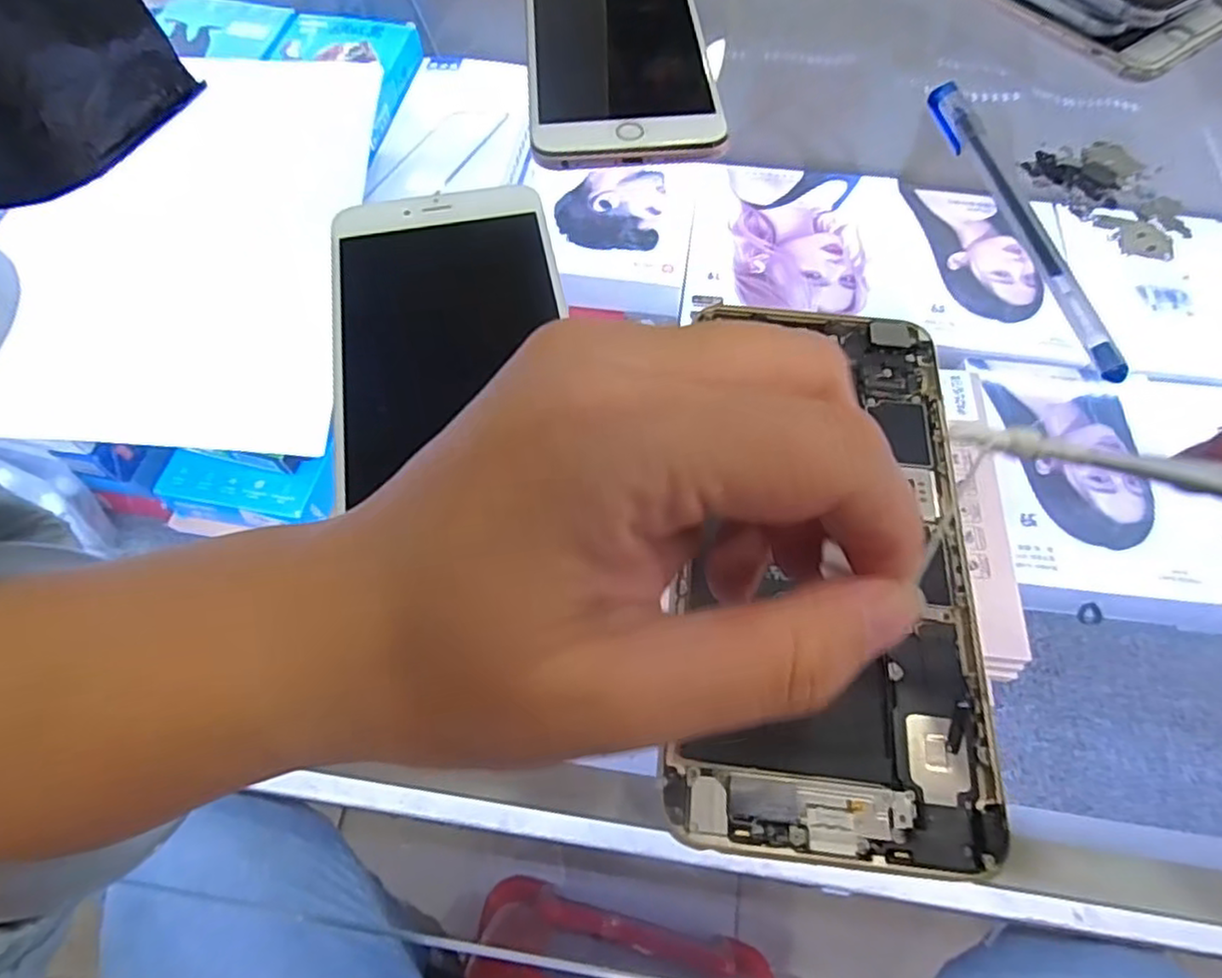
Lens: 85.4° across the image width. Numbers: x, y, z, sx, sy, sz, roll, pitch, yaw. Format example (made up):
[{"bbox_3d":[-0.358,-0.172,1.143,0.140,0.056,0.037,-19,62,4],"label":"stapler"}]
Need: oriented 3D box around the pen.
[{"bbox_3d":[0.147,-0.101,0.241,0.009,0.008,0.150,-5,62,-5],"label":"pen"}]

